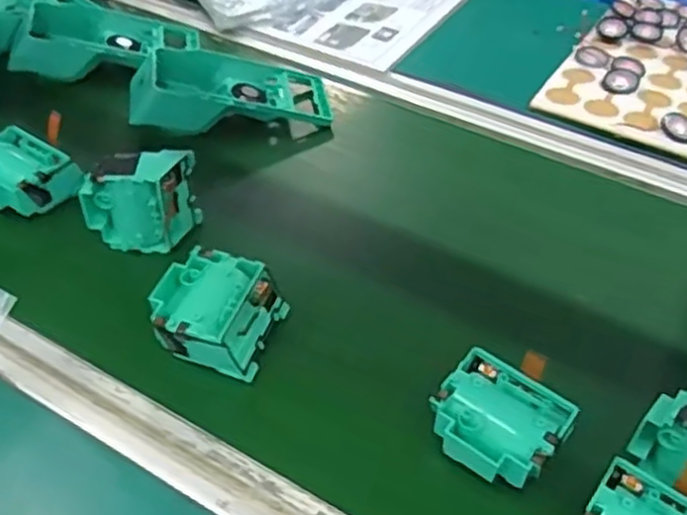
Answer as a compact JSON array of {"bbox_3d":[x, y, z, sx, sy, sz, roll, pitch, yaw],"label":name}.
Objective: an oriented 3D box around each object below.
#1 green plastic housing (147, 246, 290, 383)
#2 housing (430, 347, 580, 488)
[{"bbox_3d":[-0.090,0.036,0.501,0.081,0.037,0.077,15,47,12],"label":"green plastic housing"},{"bbox_3d":[0.093,0.104,0.442,0.073,0.032,0.069,29,51,23],"label":"housing"}]

